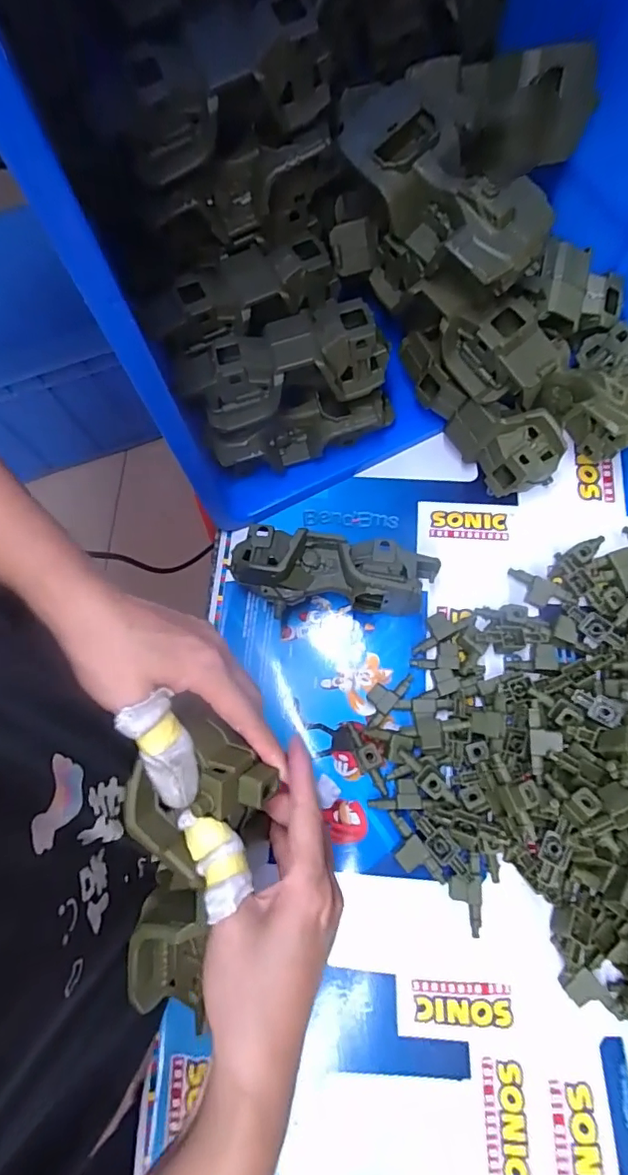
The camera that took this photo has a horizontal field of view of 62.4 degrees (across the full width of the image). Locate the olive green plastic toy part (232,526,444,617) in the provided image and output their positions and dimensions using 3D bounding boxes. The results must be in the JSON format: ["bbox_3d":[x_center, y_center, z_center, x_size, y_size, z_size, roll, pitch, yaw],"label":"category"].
[{"bbox_3d":[0.018,-0.010,0.485,0.181,0.075,0.067,9,73,2],"label":"olive green plastic toy part"}]

